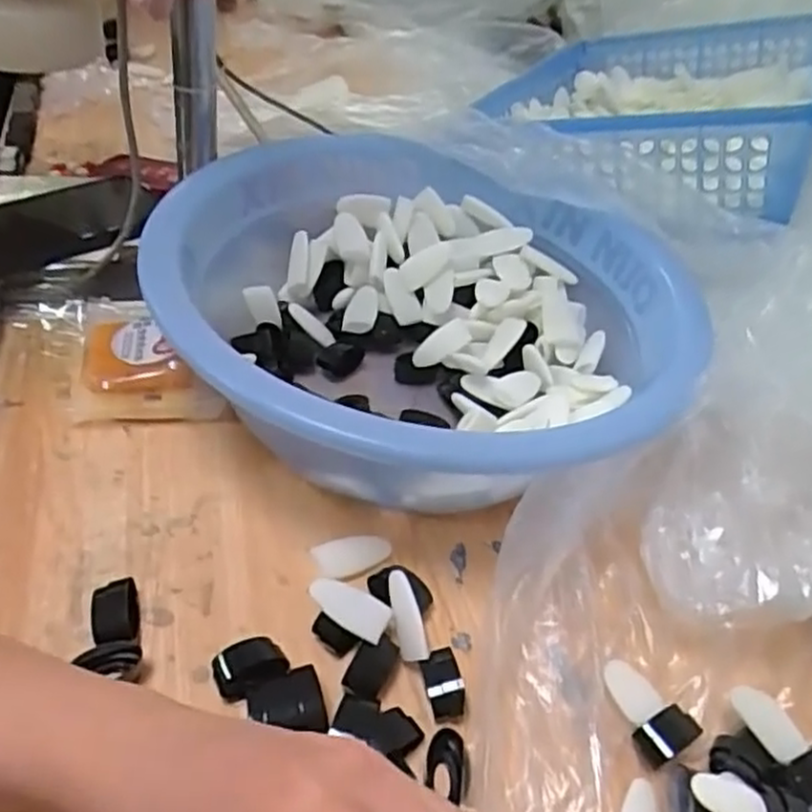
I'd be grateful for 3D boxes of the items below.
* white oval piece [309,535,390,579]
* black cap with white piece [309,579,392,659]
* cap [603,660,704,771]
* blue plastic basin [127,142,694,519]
[{"bbox_3d":[-0.030,0.083,0.421,0.044,0.006,0.022,-12,45,-22],"label":"white oval piece"},{"bbox_3d":[-0.030,0.106,0.375,0.040,0.027,0.023,17,42,10],"label":"black cap with white piece"},{"bbox_3d":[0.118,0.149,0.367,0.030,0.015,0.048,-21,49,-29],"label":"cap"},{"bbox_3d":[0.011,-0.063,0.504,0.318,0.108,0.359,-12,45,-22],"label":"blue plastic basin"}]

